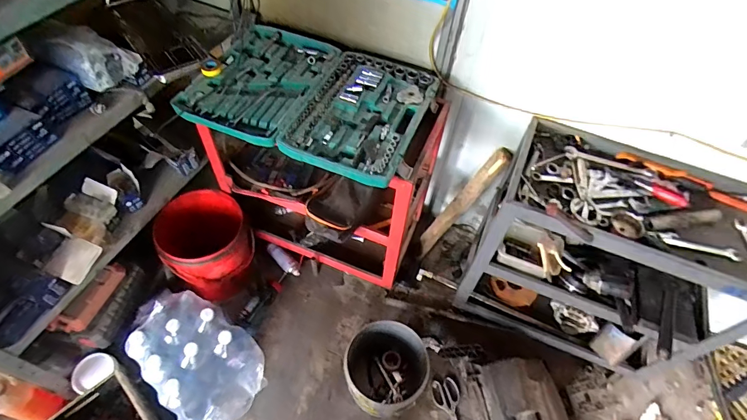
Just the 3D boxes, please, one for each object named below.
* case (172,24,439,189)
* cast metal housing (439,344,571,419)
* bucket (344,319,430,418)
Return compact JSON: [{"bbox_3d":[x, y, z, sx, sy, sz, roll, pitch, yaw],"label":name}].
[{"bbox_3d":[-0.161,-0.319,1.099,0.594,0.043,0.470,22,57,9],"label":"case"},{"bbox_3d":[0.409,0.588,1.223,0.315,0.149,0.412,-7,57,-8],"label":"cast metal housing"},{"bbox_3d":[0.035,0.489,1.256,0.223,0.204,0.246,23,57,10],"label":"bucket"}]

